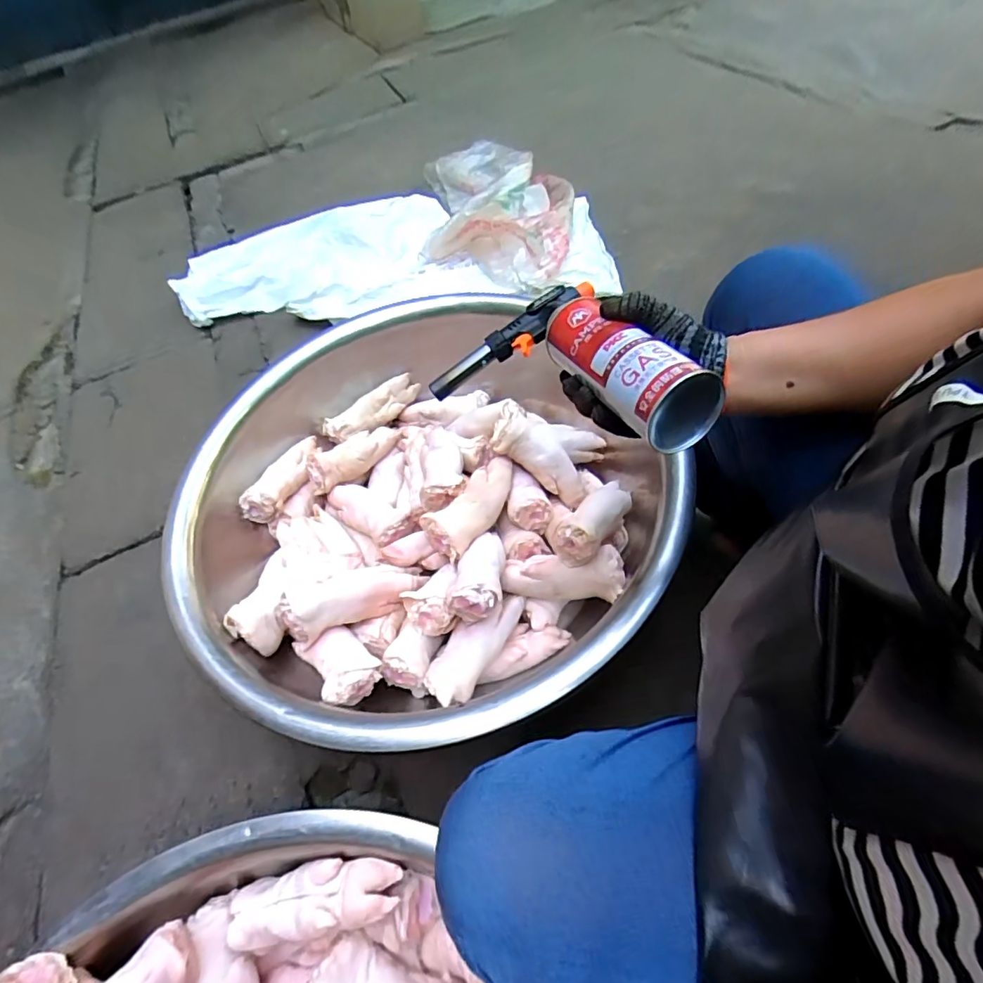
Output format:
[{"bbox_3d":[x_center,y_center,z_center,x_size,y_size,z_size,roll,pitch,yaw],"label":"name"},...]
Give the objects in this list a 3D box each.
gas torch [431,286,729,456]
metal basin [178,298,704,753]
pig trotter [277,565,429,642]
[{"bbox_3d":[0.067,-0.109,0.455,0.139,0.075,0.250,-31,41,-21],"label":"gas torch"},{"bbox_3d":[-0.100,0.001,0.777,0.683,0.201,0.661,-2,49,2],"label":"metal basin"},{"bbox_3d":[-0.175,0.129,0.681,0.180,0.051,0.067,-14,48,-26],"label":"pig trotter"}]

